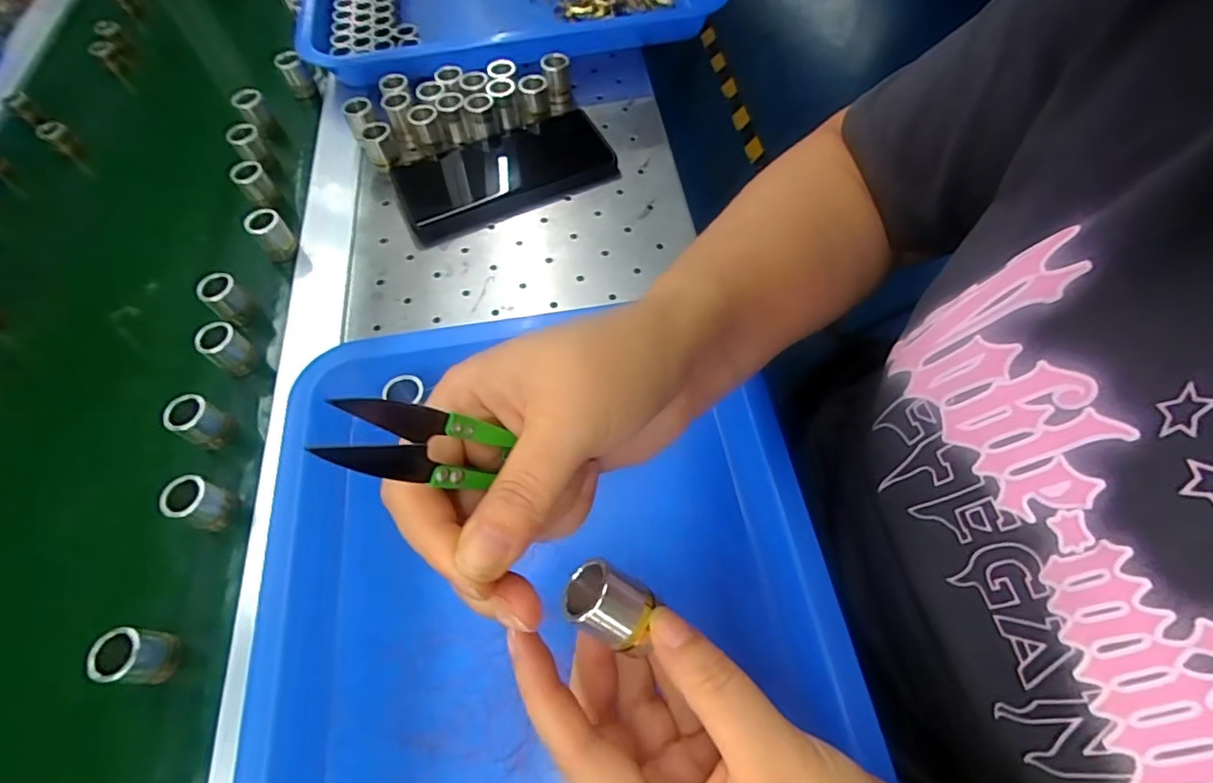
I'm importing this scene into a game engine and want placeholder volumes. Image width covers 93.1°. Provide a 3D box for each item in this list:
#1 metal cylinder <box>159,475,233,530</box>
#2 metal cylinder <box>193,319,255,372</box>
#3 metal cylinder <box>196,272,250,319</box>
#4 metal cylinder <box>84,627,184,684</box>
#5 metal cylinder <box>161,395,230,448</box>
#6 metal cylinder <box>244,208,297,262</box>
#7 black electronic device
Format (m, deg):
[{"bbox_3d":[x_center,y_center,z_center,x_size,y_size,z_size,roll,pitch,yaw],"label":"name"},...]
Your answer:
[{"bbox_3d":[-0.220,0.061,0.313,0.019,0.035,0.022,26,65,17],"label":"metal cylinder"},{"bbox_3d":[-0.241,-0.027,0.367,0.017,0.036,0.022,30,67,19],"label":"metal cylinder"},{"bbox_3d":[-0.255,-0.061,0.390,0.020,0.036,0.022,-2,60,3],"label":"metal cylinder"},{"bbox_3d":[-0.225,0.127,0.275,0.018,0.033,0.022,-2,60,3],"label":"metal cylinder"},{"bbox_3d":[-0.242,0.019,0.342,0.019,0.033,0.022,24,65,16],"label":"metal cylinder"},{"bbox_3d":[-0.242,-0.114,0.416,0.018,0.036,0.022,36,69,21],"label":"metal cylinder"},{"bbox_3d":[-0.079,-0.173,0.444,0.162,0.017,0.089,-21,61,-8],"label":"black electronic device"}]

